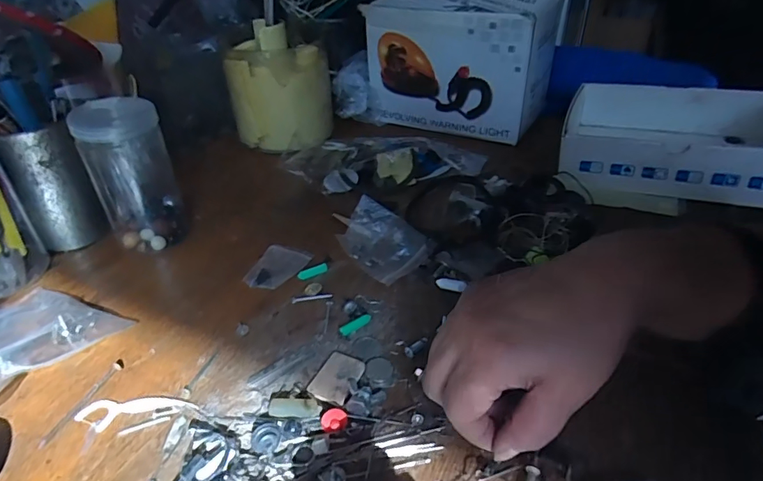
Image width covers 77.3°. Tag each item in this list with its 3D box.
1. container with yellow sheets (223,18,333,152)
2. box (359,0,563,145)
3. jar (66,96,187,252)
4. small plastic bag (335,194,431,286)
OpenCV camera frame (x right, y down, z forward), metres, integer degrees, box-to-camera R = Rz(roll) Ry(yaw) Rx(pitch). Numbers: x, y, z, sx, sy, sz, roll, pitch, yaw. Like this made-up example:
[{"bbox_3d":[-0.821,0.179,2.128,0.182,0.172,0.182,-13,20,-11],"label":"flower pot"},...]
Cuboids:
[{"bbox_3d":[-0.121,-0.185,0.585,0.116,0.128,0.105,-7,36,-6],"label":"container with yellow sheets"},{"bbox_3d":[0.104,-0.230,0.601,0.202,0.145,0.152,19,41,27],"label":"box"},{"bbox_3d":[-0.214,-0.054,0.416,0.059,0.127,0.057,-12,36,-12],"label":"jar"},{"bbox_3d":[0.002,-0.004,0.414,0.052,0.033,0.077,-24,40,-26],"label":"small plastic bag"}]

